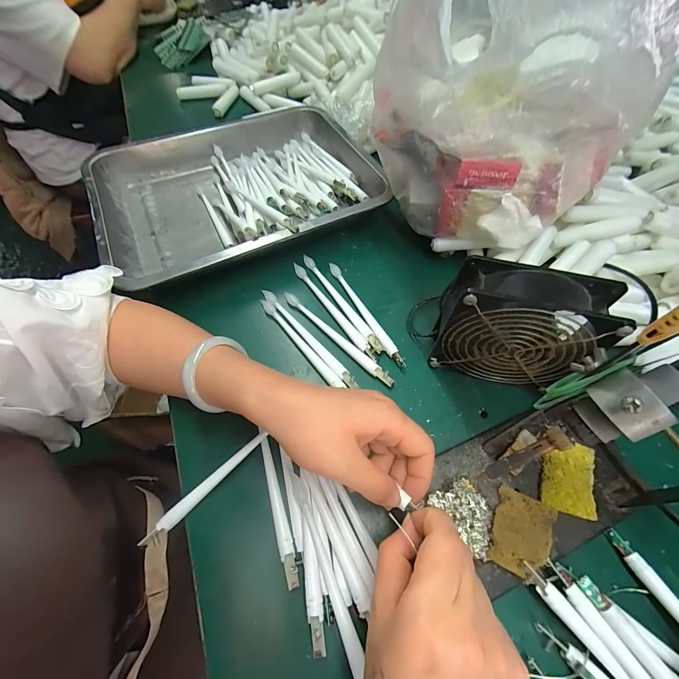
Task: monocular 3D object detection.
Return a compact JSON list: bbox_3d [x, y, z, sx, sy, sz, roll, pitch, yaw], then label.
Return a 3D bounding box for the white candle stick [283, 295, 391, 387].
[{"bbox_3d":[-0.003,-0.004,0.346,0.152,0.013,0.015,39,65,23],"label":"white candle stick"}]

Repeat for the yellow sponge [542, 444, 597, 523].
[{"bbox_3d":[0.186,0.112,0.268,0.039,0.007,0.055,14,58,10],"label":"yellow sponge"}]

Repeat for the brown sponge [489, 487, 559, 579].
[{"bbox_3d":[0.136,0.145,0.245,0.039,0.007,0.054,22,60,15],"label":"brown sponge"}]

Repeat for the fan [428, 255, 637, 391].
[{"bbox_3d":[0.144,-0.007,0.285,0.119,0.122,0.046,17,61,10],"label":"fan"}]

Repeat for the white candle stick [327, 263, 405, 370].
[{"bbox_3d":[0.029,-0.033,0.364,0.015,0.011,0.156,-24,59,-14],"label":"white candle stick"}]

